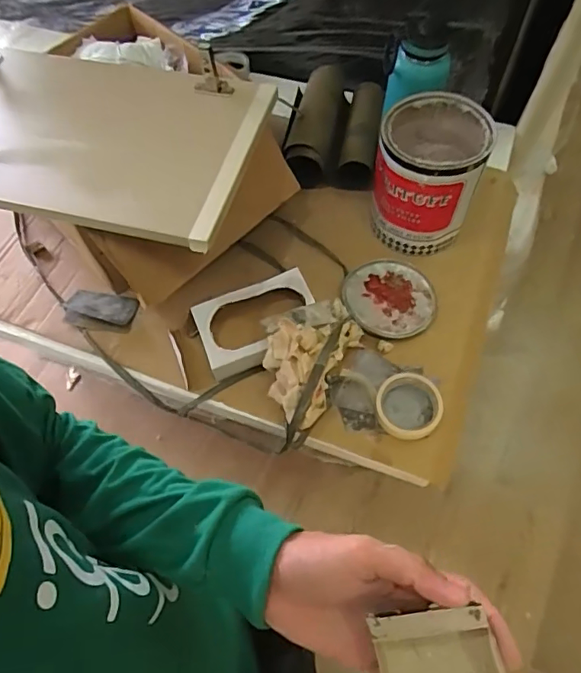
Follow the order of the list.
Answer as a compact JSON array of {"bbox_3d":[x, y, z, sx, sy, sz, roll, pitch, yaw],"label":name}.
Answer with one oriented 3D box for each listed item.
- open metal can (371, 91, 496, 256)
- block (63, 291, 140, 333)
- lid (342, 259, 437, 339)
[{"bbox_3d":[0.221,-0.265,0.847,0.157,0.192,0.161,-1,63,2],"label":"open metal can"},{"bbox_3d":[-0.314,-0.044,0.860,0.122,0.022,0.068,5,64,5],"label":"block"},{"bbox_3d":[0.162,-0.068,0.852,0.149,0.021,0.148,2,60,-3],"label":"lid"}]

